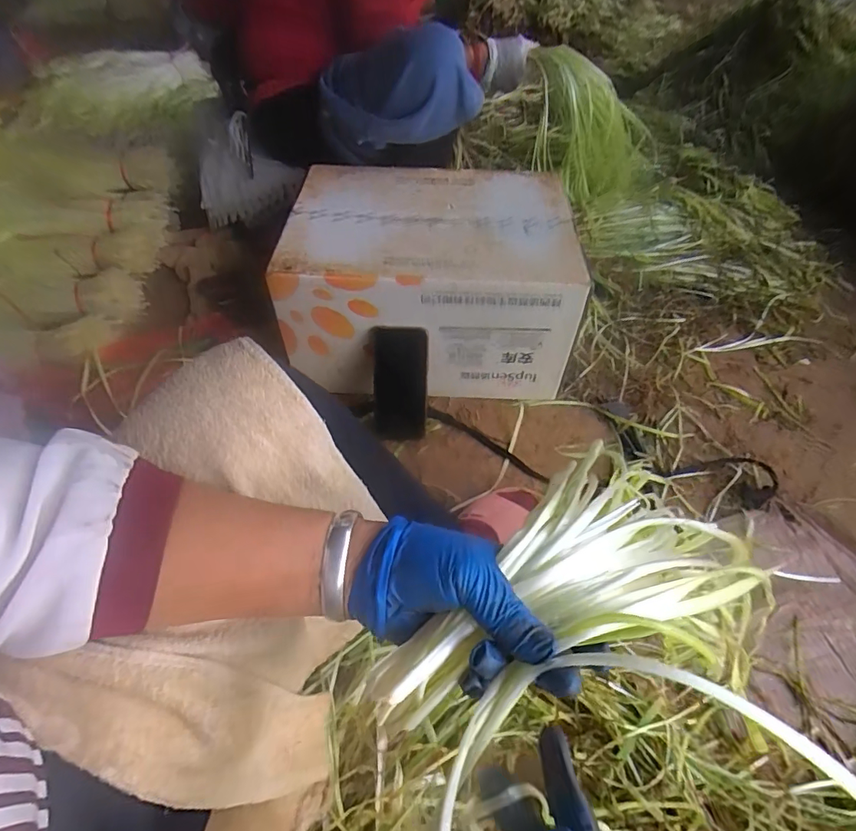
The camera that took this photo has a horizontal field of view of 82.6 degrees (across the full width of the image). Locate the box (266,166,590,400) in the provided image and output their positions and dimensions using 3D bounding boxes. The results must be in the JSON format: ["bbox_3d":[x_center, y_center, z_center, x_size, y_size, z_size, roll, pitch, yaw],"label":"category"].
[{"bbox_3d":[0.006,-0.230,0.824,0.417,0.242,0.325,2,51,2],"label":"box"}]

